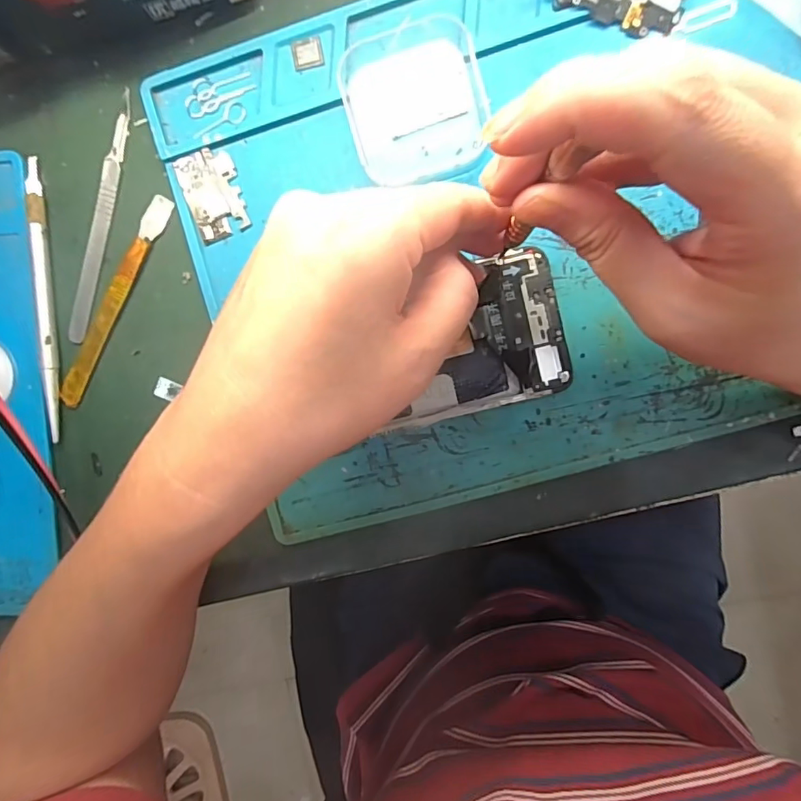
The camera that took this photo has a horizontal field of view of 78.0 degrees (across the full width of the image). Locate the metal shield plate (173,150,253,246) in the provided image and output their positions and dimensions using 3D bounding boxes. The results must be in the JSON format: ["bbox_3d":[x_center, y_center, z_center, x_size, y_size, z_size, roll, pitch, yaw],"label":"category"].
[{"bbox_3d":[-0.095,-0.105,0.251,0.029,0.004,0.045,-21,93,6],"label":"metal shield plate"}]

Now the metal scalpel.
[{"bbox_3d":[-0.158,-0.094,0.259,0.009,0.004,0.129,16,96,3],"label":"metal scalpel"}]

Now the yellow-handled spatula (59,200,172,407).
[{"bbox_3d":[-0.151,-0.051,0.260,0.011,0.004,0.121,29,96,2],"label":"yellow-handled spatula"}]

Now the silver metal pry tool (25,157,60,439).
[{"bbox_3d":[-0.188,-0.052,0.261,0.007,0.006,0.146,-2,95,5],"label":"silver metal pry tool"}]

